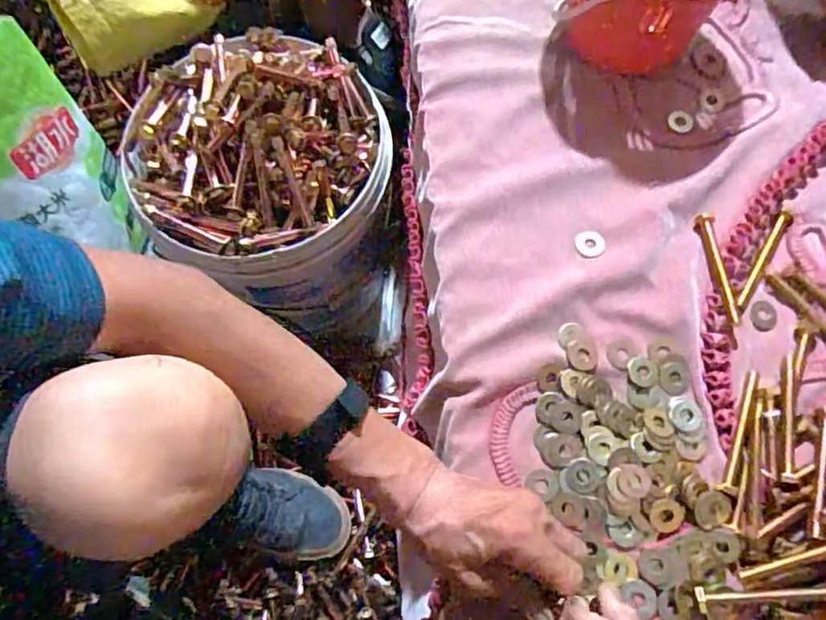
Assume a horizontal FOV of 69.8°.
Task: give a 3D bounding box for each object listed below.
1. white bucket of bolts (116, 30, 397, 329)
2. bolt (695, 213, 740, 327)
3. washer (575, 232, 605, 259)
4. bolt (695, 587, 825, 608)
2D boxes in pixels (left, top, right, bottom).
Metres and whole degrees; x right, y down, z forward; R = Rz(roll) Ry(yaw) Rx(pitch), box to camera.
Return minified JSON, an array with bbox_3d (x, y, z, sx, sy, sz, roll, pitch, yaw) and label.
[{"bbox_3d":[-0.168,-0.156,0.774,0.260,0.332,0.266,0,71,0],"label":"white bucket of bolts"},{"bbox_3d":[0.264,-0.036,0.510,0.016,0.008,0.104,-7,71,-1],"label":"bolt"},{"bbox_3d":[0.156,-0.057,0.522,0.025,0.004,0.026,-6,71,17],"label":"washer"},{"bbox_3d":[0.253,0.196,0.410,0.105,0.017,0.013,-12,70,17],"label":"bolt"}]

